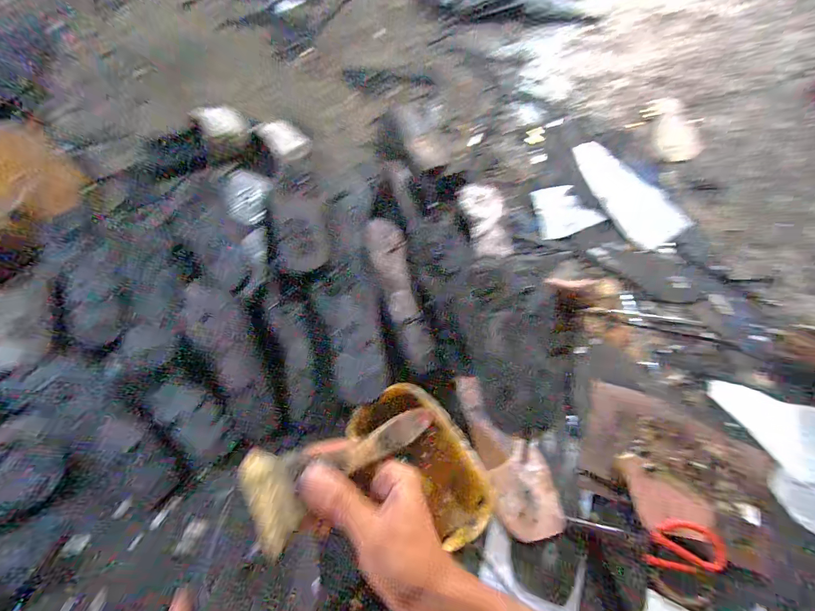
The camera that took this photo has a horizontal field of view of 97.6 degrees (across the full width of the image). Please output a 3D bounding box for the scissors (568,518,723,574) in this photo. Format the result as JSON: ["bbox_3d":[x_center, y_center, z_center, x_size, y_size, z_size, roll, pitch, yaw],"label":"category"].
[{"bbox_3d":[0.330,0.322,0.484,0.215,0.012,0.066,7,67,0],"label":"scissors"}]

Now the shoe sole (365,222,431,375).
[{"bbox_3d":[-0.018,-0.033,0.573,0.063,0.031,0.270,-9,68,-7],"label":"shoe sole"}]

